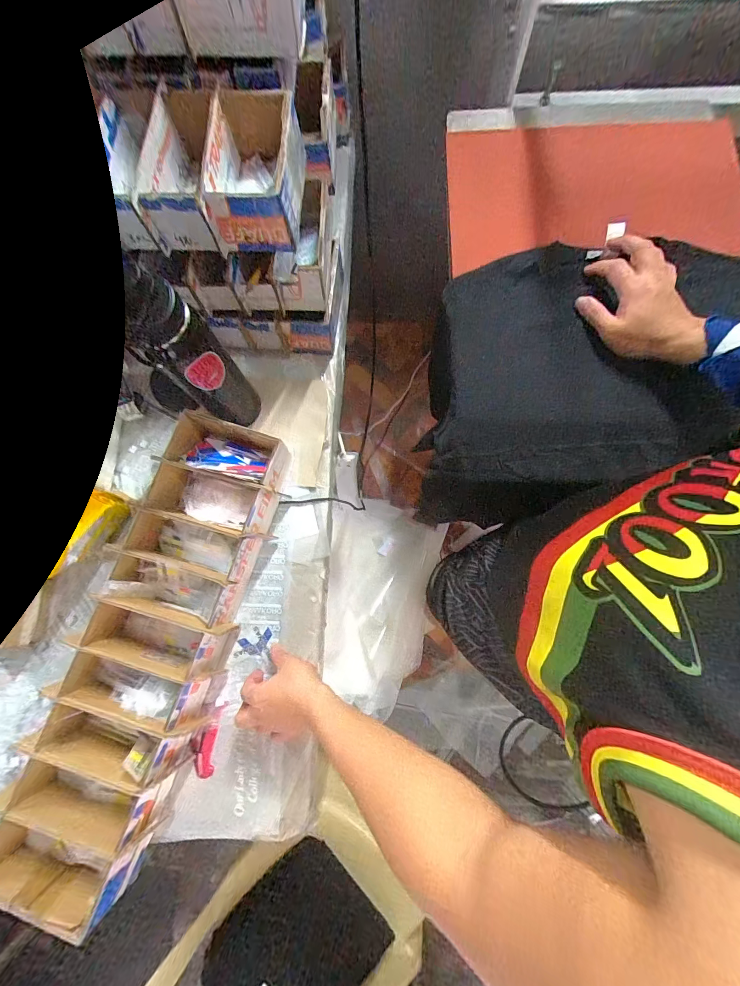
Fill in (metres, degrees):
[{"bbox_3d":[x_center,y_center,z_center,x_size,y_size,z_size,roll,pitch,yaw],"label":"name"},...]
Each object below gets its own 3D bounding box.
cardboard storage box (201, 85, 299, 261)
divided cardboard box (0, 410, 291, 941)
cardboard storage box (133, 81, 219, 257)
[{"bbox_3d":[-0.137,-0.393,0.431,0.096,0.065,0.170,1,79,2],"label":"cardboard storage box"},{"bbox_3d":[-0.289,0.189,0.484,0.191,0.076,0.597,21,80,6],"label":"divided cardboard box"},{"bbox_3d":[-0.225,-0.396,0.439,0.089,0.068,0.177,2,79,2],"label":"cardboard storage box"}]

